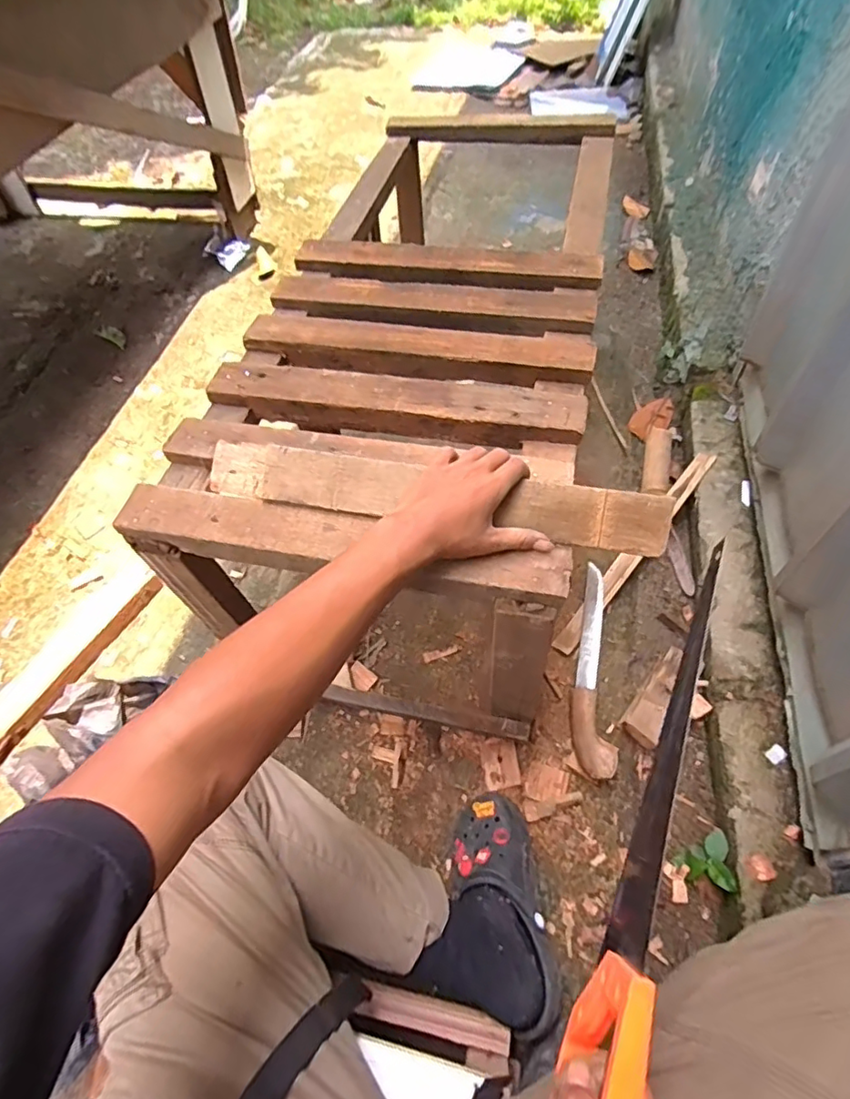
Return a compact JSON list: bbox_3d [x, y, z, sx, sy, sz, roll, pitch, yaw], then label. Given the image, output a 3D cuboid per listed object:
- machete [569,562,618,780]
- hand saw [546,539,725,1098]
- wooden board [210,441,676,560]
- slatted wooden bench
[{"bbox_3d":[0.260,0.176,0.893,0.057,0.028,0.351,3,56,8],"label":"machete"},{"bbox_3d":[0.165,0.177,0.398,0.042,0.051,0.393,17,66,16],"label":"hand saw"},{"bbox_3d":[-0.005,-0.053,0.550,0.455,0.022,0.055,9,94,12],"label":"wooden board"},{"bbox_3d":[0.039,-0.317,0.958,0.447,0.380,1.102,9,56,11],"label":"slatted wooden bench"}]

